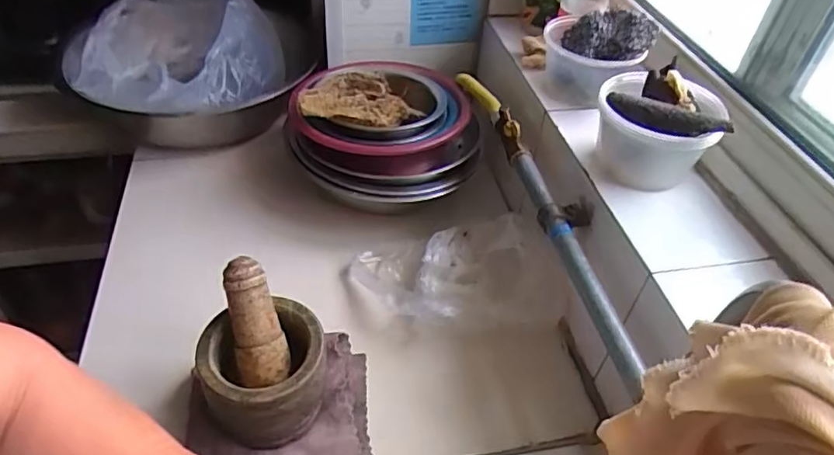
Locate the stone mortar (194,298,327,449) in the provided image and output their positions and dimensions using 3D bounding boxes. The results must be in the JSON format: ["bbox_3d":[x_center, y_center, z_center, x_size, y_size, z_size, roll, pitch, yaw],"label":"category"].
[{"bbox_3d":[-0.134,0.139,0.507,0.101,0.105,0.089,-15,48,-20],"label":"stone mortar"}]

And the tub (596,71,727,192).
[{"bbox_3d":[0.231,-0.090,0.564,0.102,0.087,0.107,14,45,9],"label":"tub"}]

